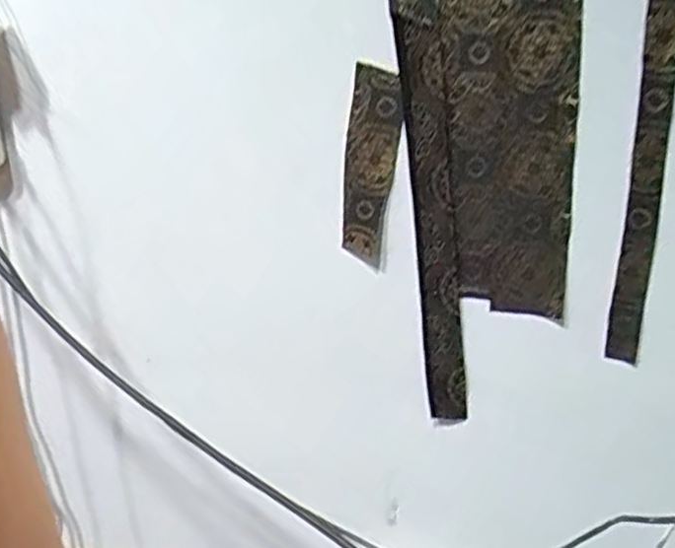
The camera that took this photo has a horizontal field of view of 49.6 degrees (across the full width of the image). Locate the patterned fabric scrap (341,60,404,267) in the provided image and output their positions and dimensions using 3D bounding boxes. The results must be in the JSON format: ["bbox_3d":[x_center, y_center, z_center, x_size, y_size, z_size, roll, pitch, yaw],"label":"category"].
[{"bbox_3d":[0.027,-0.095,0.665,0.052,0.174,0.008,17,22,24],"label":"patterned fabric scrap"}]

